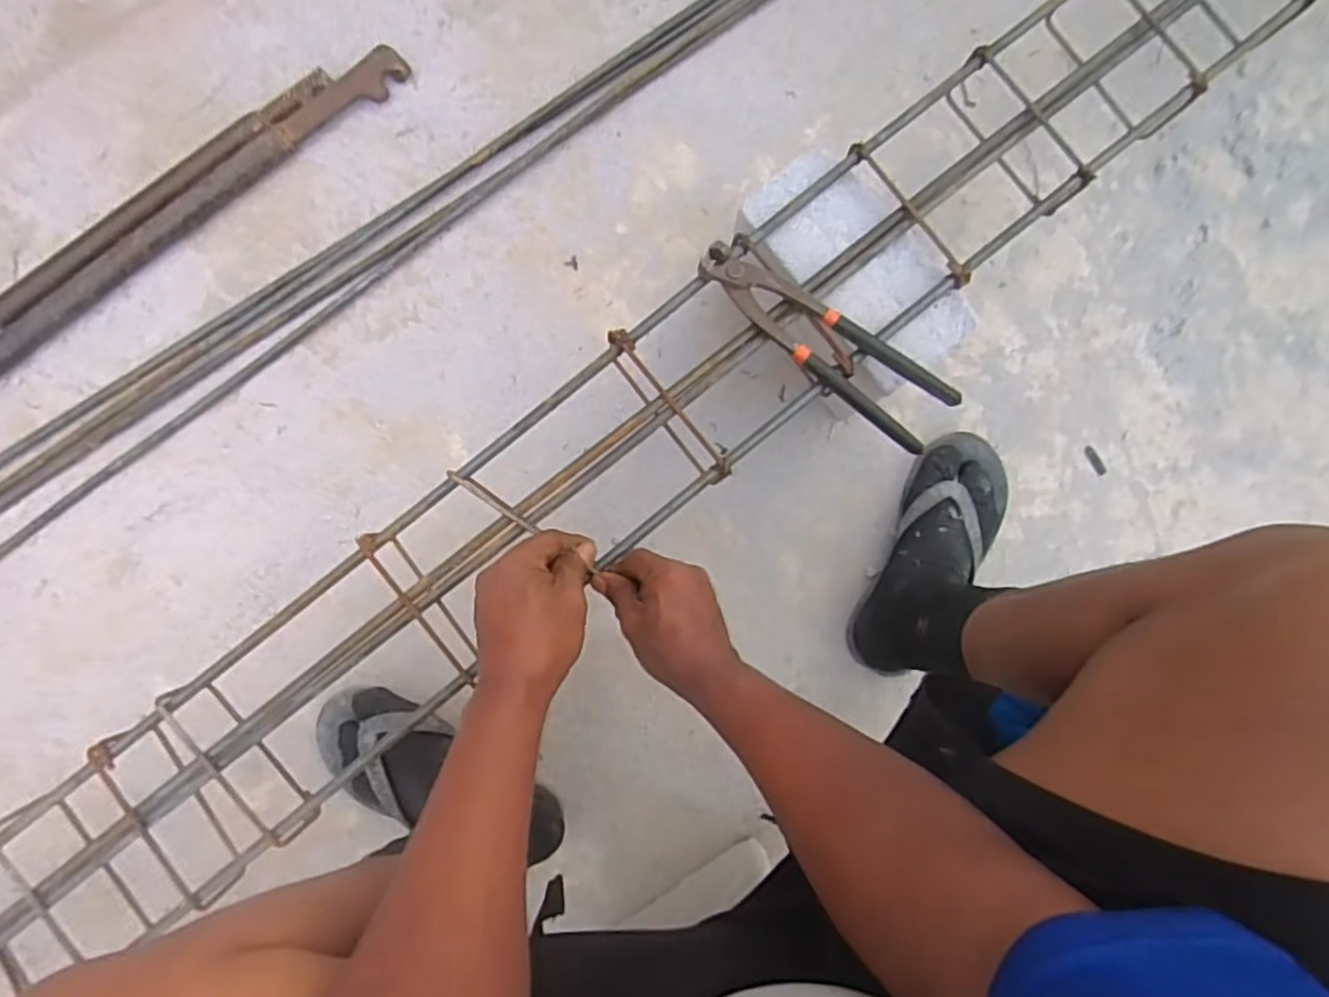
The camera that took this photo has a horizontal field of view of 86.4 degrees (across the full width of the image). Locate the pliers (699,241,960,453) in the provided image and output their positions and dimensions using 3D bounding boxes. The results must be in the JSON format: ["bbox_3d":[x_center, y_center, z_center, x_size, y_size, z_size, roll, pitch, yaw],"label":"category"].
[{"bbox_3d":[0.123,-0.124,0.550,0.217,0.027,0.055,39,86,-1],"label":"pliers"}]

